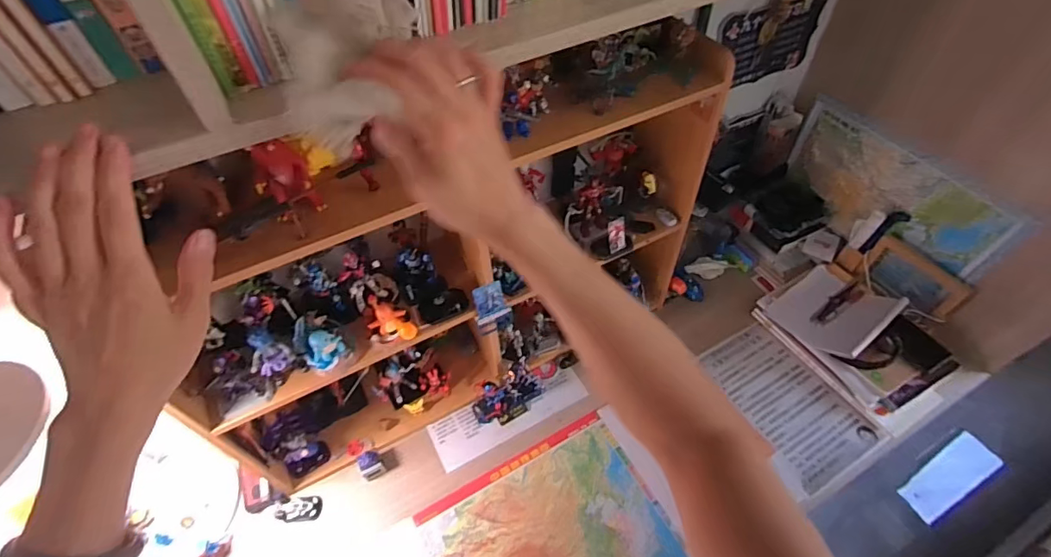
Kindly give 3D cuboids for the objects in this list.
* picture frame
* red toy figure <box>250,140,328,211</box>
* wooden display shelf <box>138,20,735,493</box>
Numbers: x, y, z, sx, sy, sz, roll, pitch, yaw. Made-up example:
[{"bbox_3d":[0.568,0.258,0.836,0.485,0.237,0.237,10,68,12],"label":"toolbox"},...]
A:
[{"bbox_3d":[0.735,0.005,0.933,0.027,0.095,0.167,-14,48,-39],"label":"picture frame"},{"bbox_3d":[-0.244,-0.098,0.496,0.048,0.079,0.029,-18,53,-11],"label":"red toy figure"},{"bbox_3d":[-0.093,-0.004,0.746,0.769,0.559,0.201,-24,54,-16],"label":"wooden display shelf"}]

